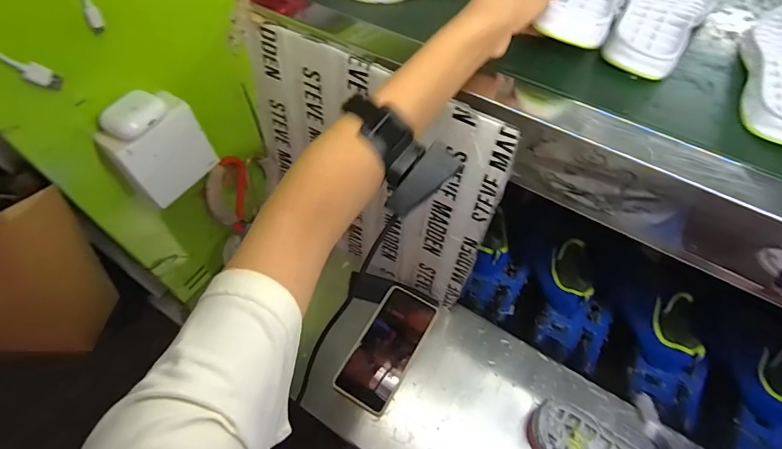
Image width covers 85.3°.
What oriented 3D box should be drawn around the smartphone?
[{"bbox_3d":[-0.004,0.168,0.590,0.078,0.014,0.166,26,60,17],"label":"smartphone"}]

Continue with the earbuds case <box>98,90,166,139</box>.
[{"bbox_3d":[-0.244,-0.105,0.401,0.033,0.023,0.050,19,58,12],"label":"earbuds case"}]

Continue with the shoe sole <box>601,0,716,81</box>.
[{"bbox_3d":[0.286,-0.223,0.445,0.076,0.025,0.198,33,62,20],"label":"shoe sole"}]

